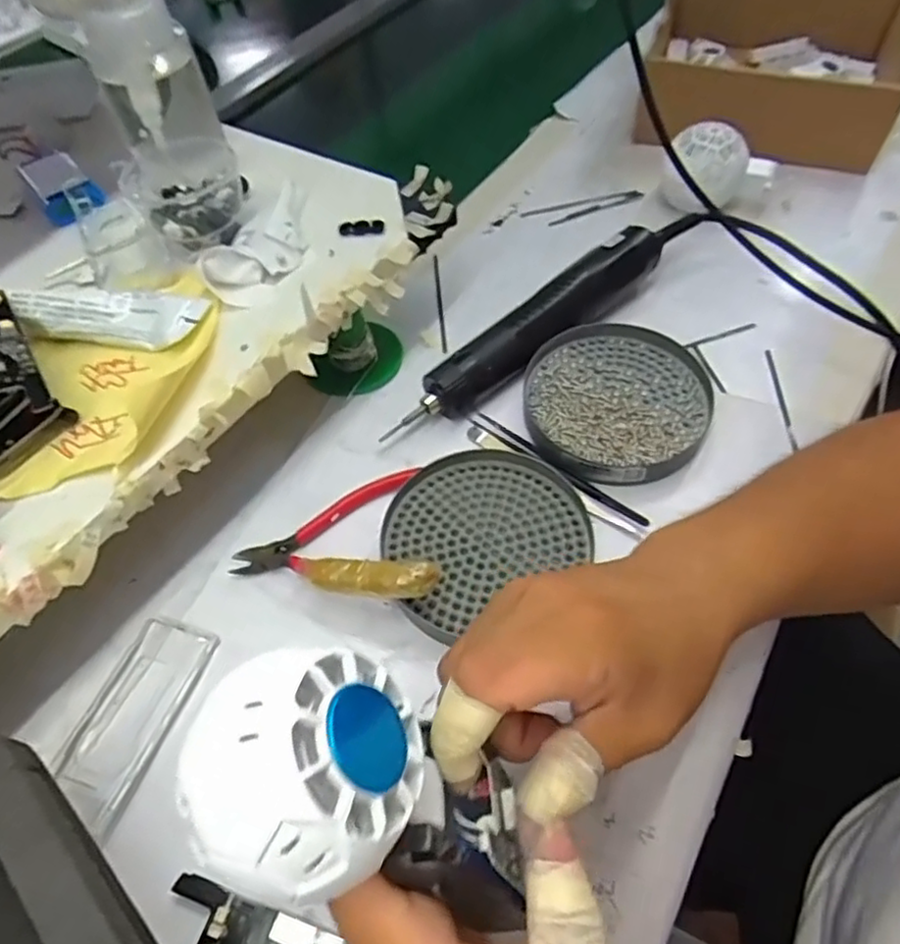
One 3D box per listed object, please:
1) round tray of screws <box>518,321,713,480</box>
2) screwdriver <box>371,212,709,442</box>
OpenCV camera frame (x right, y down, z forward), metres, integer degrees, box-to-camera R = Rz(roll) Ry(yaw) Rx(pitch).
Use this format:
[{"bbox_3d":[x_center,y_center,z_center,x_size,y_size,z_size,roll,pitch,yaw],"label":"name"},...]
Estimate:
[{"bbox_3d":[0.102,-0.045,0.420,0.111,0.019,0.116,-2,55,3],"label":"round tray of screws"},{"bbox_3d":[0.069,-0.105,0.445,0.250,0.032,0.030,-36,60,-19],"label":"screwdriver"}]

